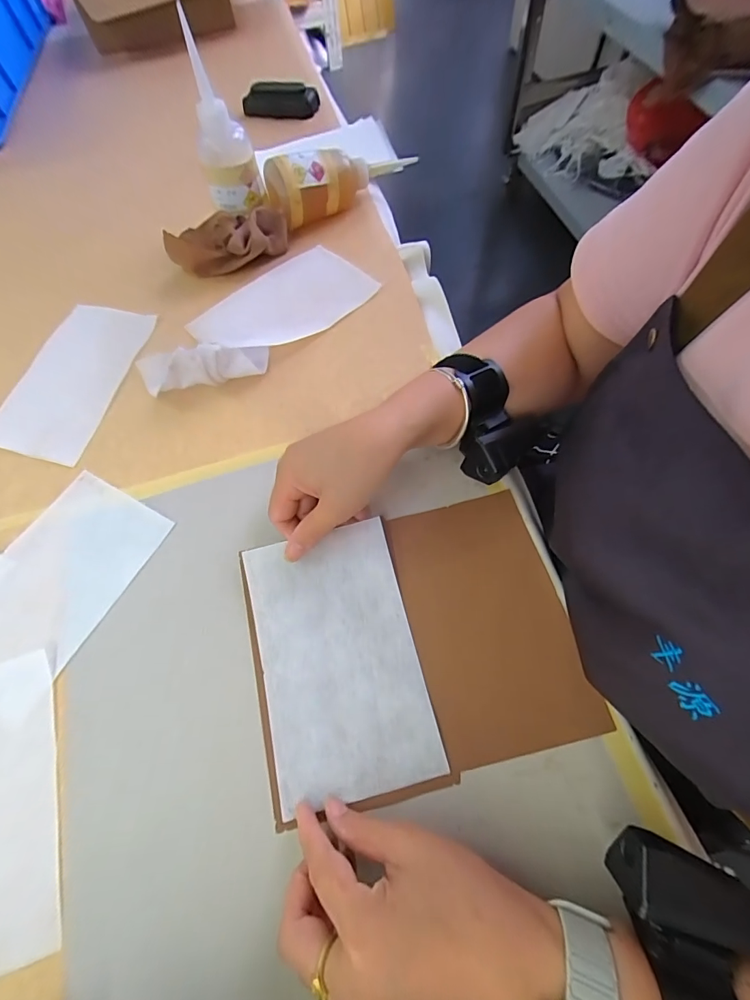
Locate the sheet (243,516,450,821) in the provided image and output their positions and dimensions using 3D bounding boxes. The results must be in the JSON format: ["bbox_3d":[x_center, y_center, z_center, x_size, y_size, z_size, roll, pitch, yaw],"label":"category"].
[{"bbox_3d":[-0.027,0.110,0.300,0.110,0.010,0.174,-14,70,-2],"label":"sheet"}]

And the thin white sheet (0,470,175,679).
[{"bbox_3d":[-0.258,0.066,0.334,0.109,0.006,0.174,25,70,14],"label":"thin white sheet"}]

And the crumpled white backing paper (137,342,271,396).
[{"bbox_3d":[-0.165,-0.126,0.388,0.129,0.042,0.042,0,66,4],"label":"crumpled white backing paper"}]

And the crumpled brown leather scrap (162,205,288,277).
[{"bbox_3d":[-0.158,-0.283,0.451,0.121,0.039,0.061,-6,66,1],"label":"crumpled brown leather scrap"}]

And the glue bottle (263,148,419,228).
[{"bbox_3d":[-0.033,-0.370,0.474,0.177,0.063,0.054,-23,66,-7],"label":"glue bottle"}]

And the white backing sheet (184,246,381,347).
[{"bbox_3d":[-0.096,-0.203,0.430,0.178,0.008,0.088,-36,69,-12],"label":"white backing sheet"}]

